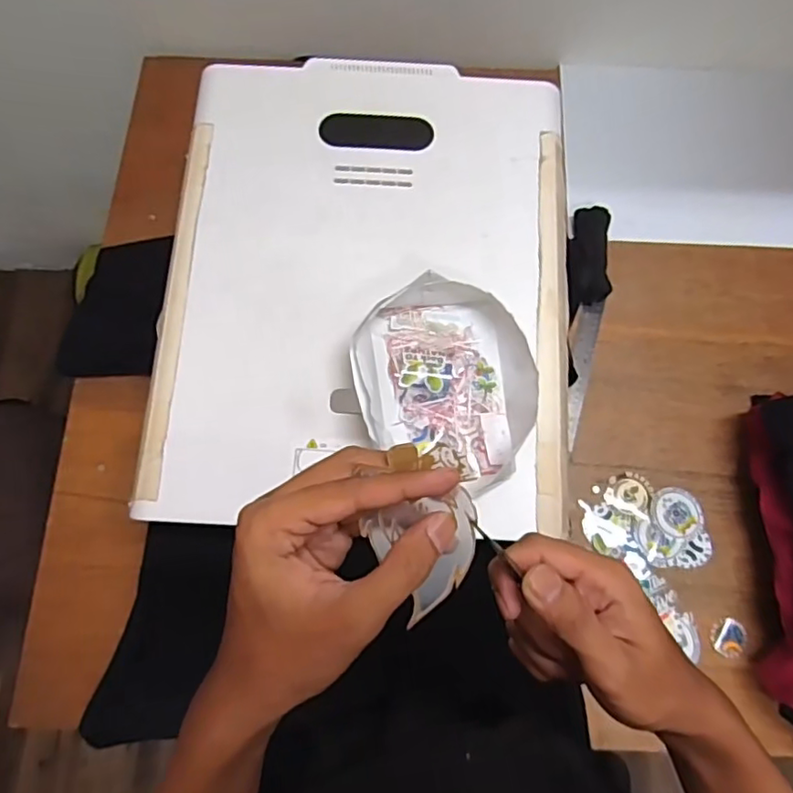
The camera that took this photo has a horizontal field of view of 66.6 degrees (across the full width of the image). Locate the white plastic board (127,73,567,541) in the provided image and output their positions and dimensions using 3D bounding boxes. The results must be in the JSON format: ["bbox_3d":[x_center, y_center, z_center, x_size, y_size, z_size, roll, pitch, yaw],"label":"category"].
[{"bbox_3d":[-0.026,-0.126,0.612,0.395,0.035,0.496,3,74,-1],"label":"white plastic board"}]

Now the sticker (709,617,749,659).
[{"bbox_3d":[0.371,0.269,0.672,0.036,0.005,0.043,36,76,11],"label":"sticker"}]

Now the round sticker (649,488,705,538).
[{"bbox_3d":[0.330,0.136,0.709,0.058,0.004,0.058,0,72,1],"label":"round sticker"}]

